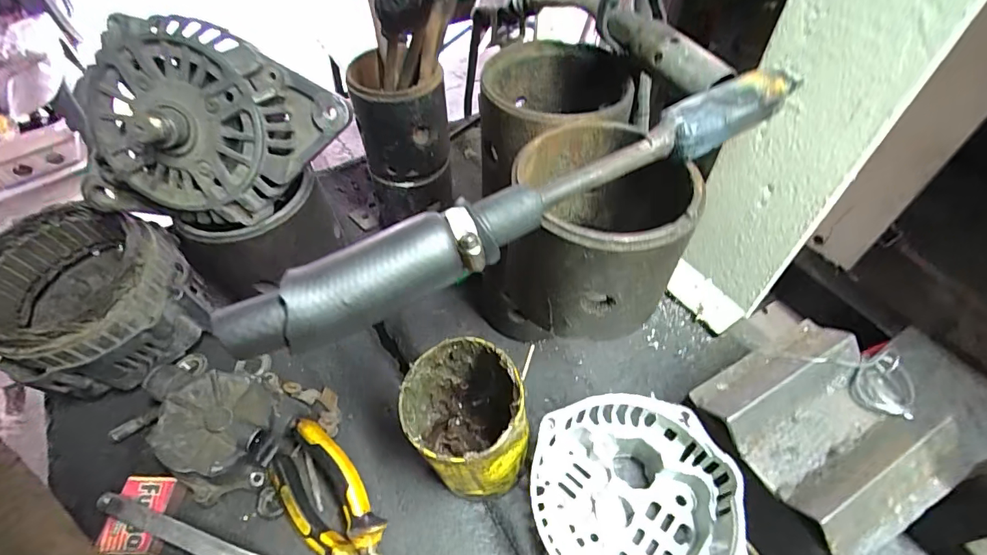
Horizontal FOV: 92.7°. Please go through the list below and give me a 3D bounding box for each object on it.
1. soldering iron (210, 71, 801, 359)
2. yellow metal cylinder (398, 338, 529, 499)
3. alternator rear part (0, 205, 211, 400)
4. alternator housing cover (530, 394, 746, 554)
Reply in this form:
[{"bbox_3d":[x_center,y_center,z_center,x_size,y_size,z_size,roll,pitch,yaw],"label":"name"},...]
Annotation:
[{"bbox_3d":[0.021,-0.031,0.191,0.252,0.024,0.027,-24,54,-16],"label":"soldering iron"},{"bbox_3d":[-0.016,0.103,0.320,0.068,0.121,0.074,-1,51,2],"label":"yellow metal cylinder"},{"bbox_3d":[-0.330,0.019,0.388,0.135,0.100,0.129,26,57,22],"label":"alternator rear part"},{"bbox_3d":[0.085,0.149,0.303,0.127,0.082,0.128,34,60,26],"label":"alternator housing cover"}]

